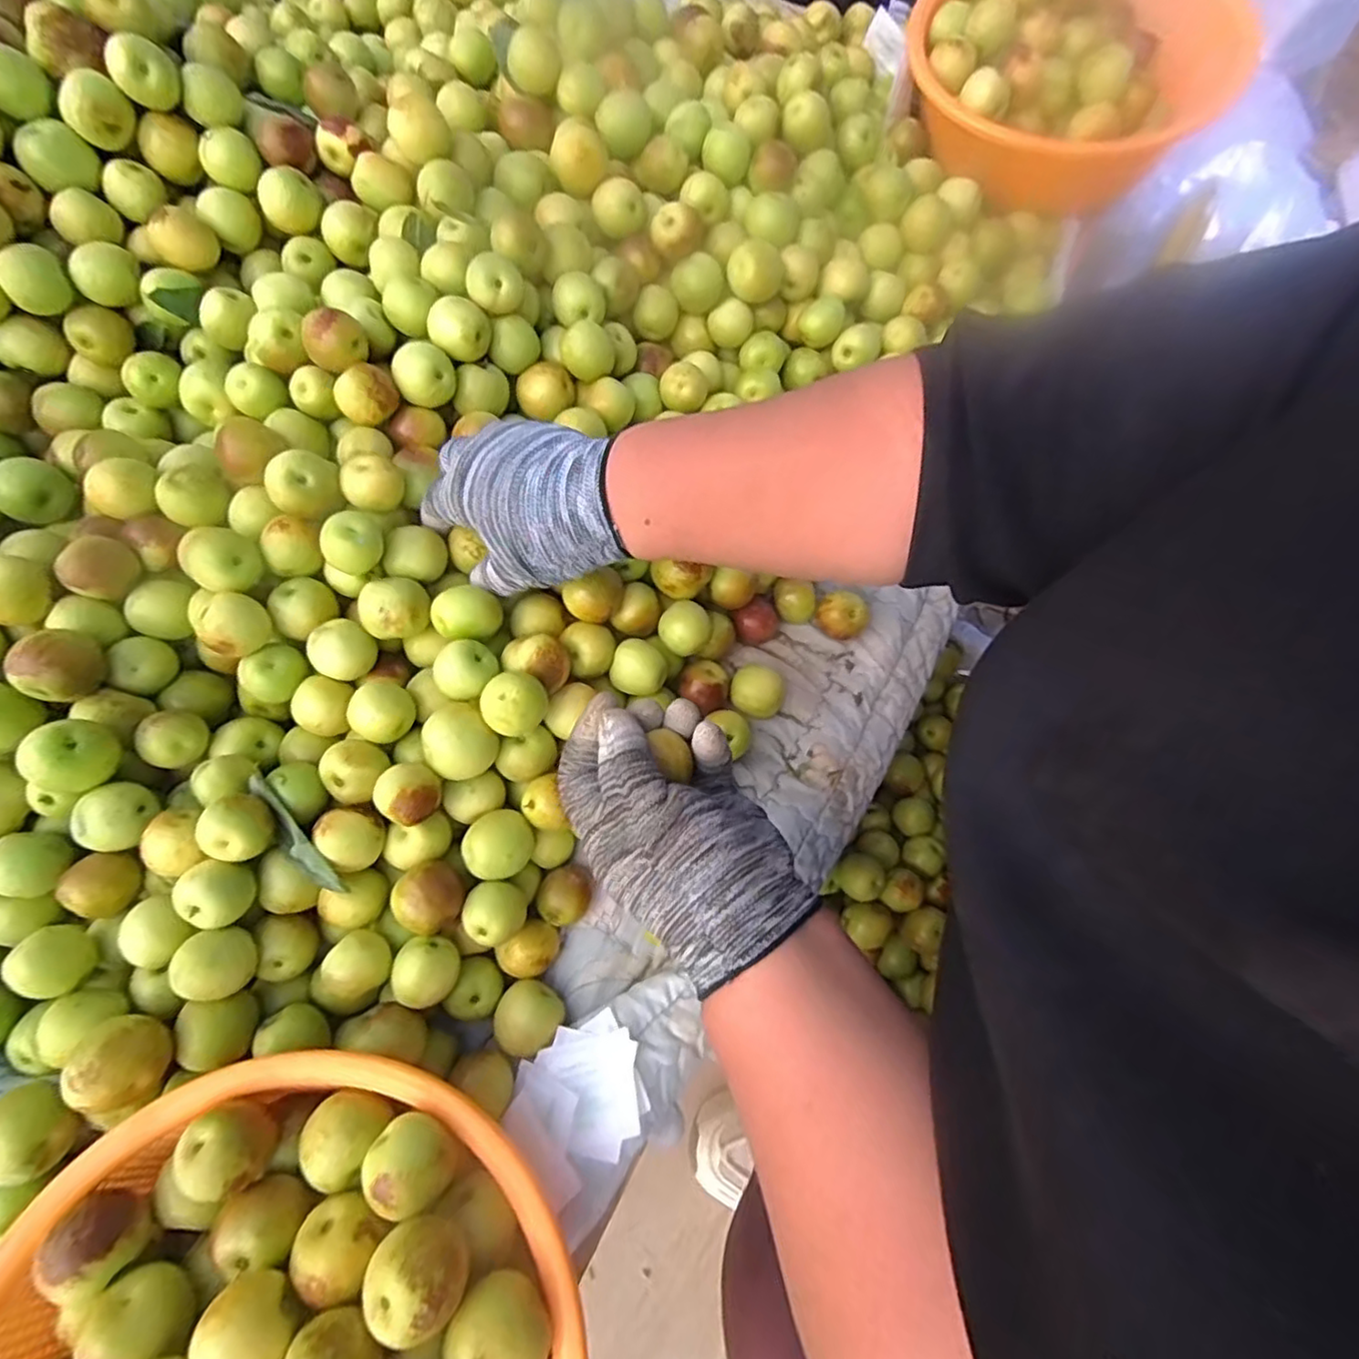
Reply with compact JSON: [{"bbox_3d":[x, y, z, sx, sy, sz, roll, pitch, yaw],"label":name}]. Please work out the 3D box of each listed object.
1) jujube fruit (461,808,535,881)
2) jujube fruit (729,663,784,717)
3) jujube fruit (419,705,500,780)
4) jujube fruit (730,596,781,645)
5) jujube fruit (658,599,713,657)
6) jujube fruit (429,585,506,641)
[{"bbox_3d":[-0.105,0.099,0.397,0.036,0.035,0.041,20,72,5],"label":"jujube fruit"},{"bbox_3d":[0.053,0.009,0.461,0.035,0.028,0.037,0,72,-1],"label":"jujube fruit"},{"bbox_3d":[-0.126,0.037,0.383,0.037,0.039,0.037,0,72,-1],"label":"jujube fruit"},{"bbox_3d":[0.055,-0.040,0.478,0.028,0.028,0.027,-32,75,-11],"label":"jujube fruit"},{"bbox_3d":[0.003,-0.031,0.445,0.033,0.030,0.033,0,72,-1],"label":"jujube fruit"},{"bbox_3d":[-0.126,-0.036,0.404,0.038,0.034,0.030,-33,75,-11],"label":"jujube fruit"}]

